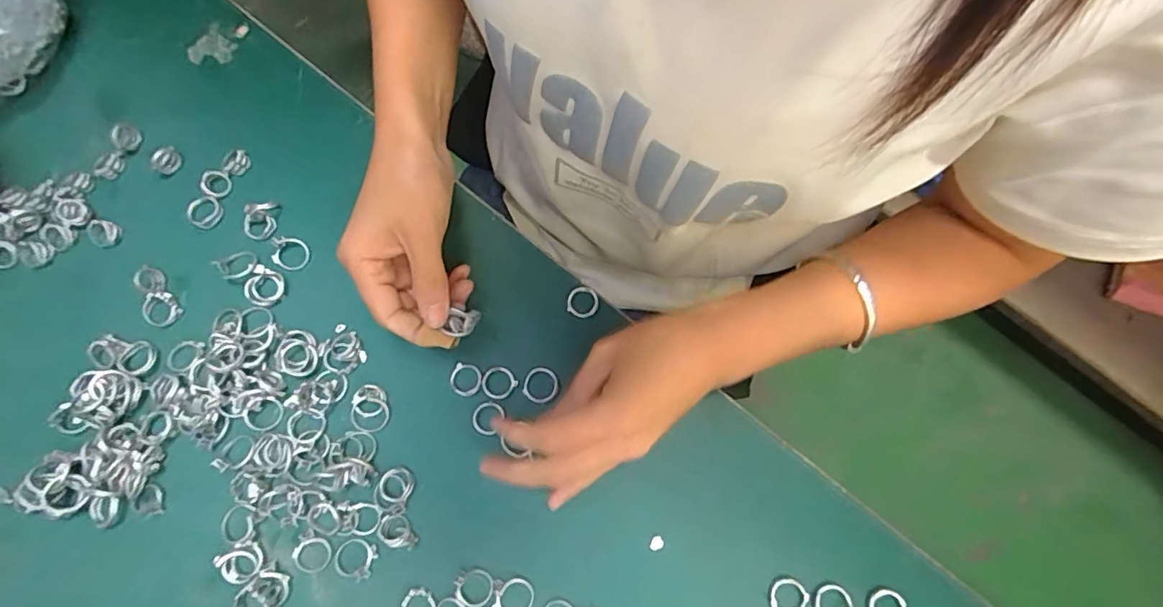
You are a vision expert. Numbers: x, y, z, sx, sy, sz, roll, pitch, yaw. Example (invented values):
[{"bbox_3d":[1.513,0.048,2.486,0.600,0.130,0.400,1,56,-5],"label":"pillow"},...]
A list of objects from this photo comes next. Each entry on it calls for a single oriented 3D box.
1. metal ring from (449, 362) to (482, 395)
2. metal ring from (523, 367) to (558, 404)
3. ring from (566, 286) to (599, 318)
[{"bbox_3d":[-0.074,0.048,0.347,0.019,0.004,0.020,0,77,-1],"label":"metal ring"},{"bbox_3d":[-0.026,0.052,0.346,0.022,0.004,0.022,0,77,-1],"label":"metal ring"},{"bbox_3d":[0.001,-0.001,0.359,0.020,0.004,0.020,-2,81,9],"label":"ring"}]

